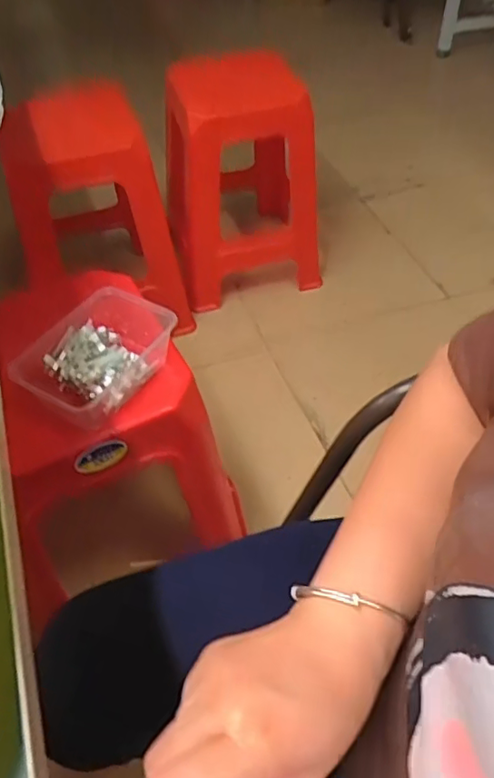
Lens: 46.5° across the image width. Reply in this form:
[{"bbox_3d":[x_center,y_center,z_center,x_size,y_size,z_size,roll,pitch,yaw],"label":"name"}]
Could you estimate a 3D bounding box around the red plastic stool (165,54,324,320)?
[{"bbox_3d":[-0.020,-0.497,1.448,0.358,0.443,0.392,-9,49,-7],"label":"red plastic stool"}]

